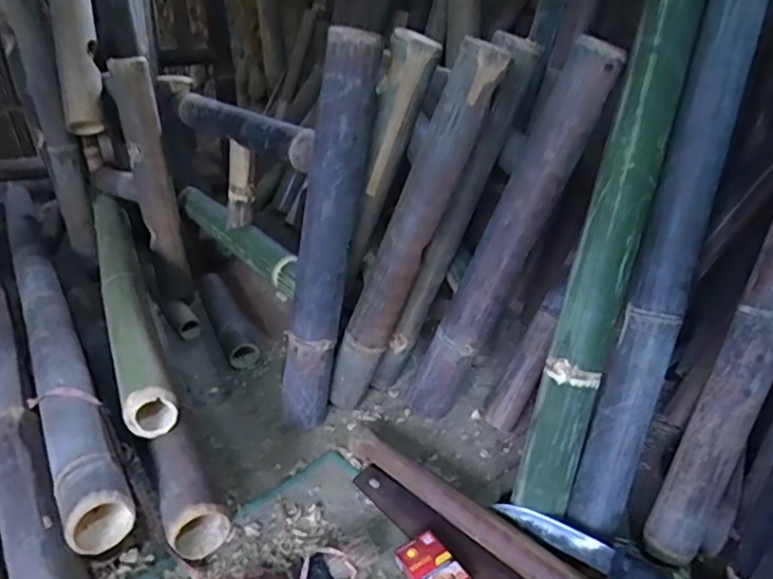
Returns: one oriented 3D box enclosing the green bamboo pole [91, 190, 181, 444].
[{"bbox_3d":[-0.485,-0.019,1.073,0.069,0.062,0.856,-14,30,-23],"label":"green bamboo pole"}]

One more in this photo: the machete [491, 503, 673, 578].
[{"bbox_3d":[0.255,0.314,0.682,0.027,0.047,0.275,-24,35,-37],"label":"machete"}]

